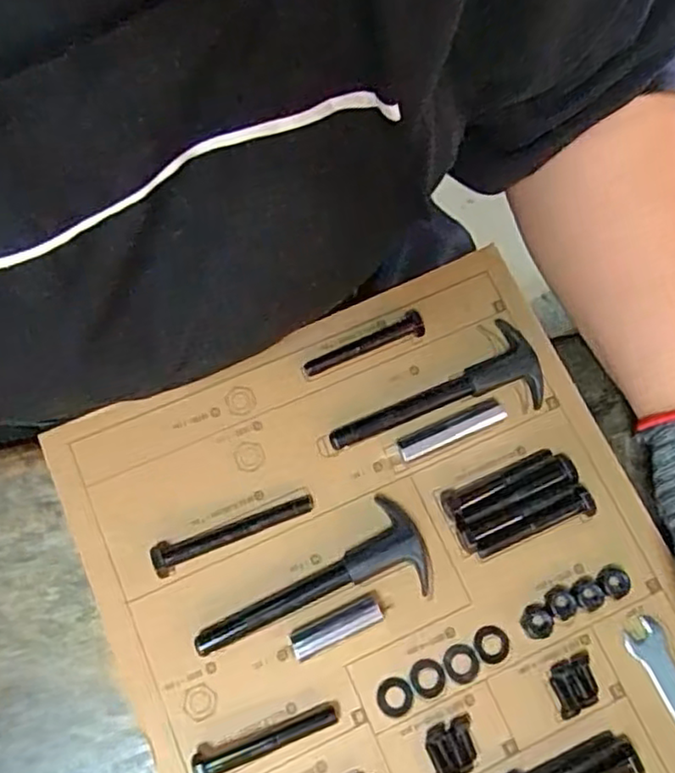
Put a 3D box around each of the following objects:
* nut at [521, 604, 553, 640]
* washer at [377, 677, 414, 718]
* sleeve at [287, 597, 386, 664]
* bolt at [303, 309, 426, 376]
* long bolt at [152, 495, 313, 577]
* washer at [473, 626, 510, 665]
[{"bbox_3d":[0.110,0.129,0.371,0.016,0.004,0.017,-7,73,-4],"label":"nut"},{"bbox_3d":[0.031,0.166,0.360,0.019,0.004,0.019,0,73,-1],"label":"washer"},{"bbox_3d":[-0.001,0.130,0.363,0.050,0.014,0.015,-25,75,-9],"label":"sleeve"},{"bbox_3d":[0.015,-0.026,0.407,0.075,0.014,0.015,-19,74,-7],"label":"bolt"},{"bbox_3d":[-0.057,0.079,0.373,0.090,0.017,0.016,-22,74,-8],"label":"long bolt"},{"bbox_3d":[0.084,0.141,0.369,0.019,0.004,0.019,0,73,-1],"label":"washer"}]

